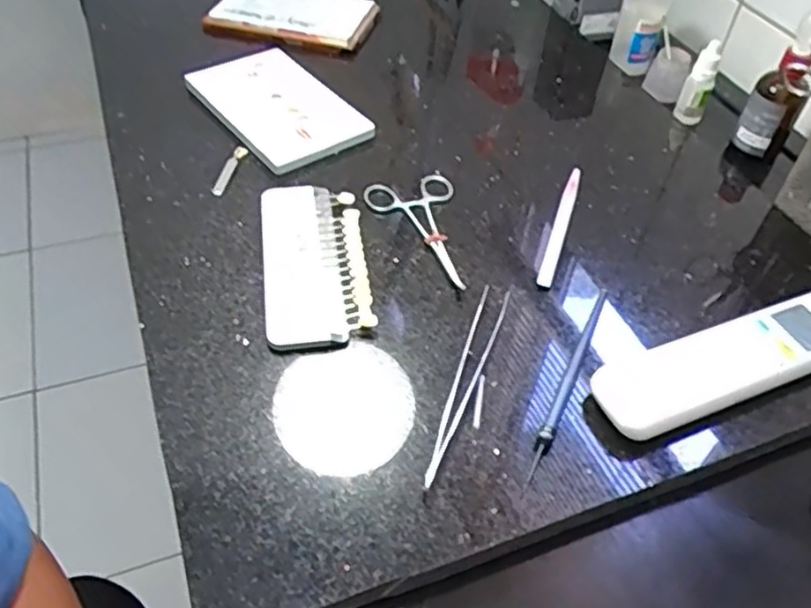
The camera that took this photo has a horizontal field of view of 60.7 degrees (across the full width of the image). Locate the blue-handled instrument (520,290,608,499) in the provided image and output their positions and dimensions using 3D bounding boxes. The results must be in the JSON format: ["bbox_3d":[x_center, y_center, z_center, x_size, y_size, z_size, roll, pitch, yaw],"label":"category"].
[{"bbox_3d":[0.097,0.045,0.410,0.009,0.006,0.159,22,50,14],"label":"blue-handled instrument"}]

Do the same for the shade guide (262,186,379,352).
[{"bbox_3d":[-0.062,-0.032,0.468,0.067,0.012,0.149,-5,49,-9],"label":"shade guide"}]

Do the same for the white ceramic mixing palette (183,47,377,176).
[{"bbox_3d":[-0.112,-0.171,0.583,0.105,0.013,0.162,-28,56,-26],"label":"white ceramic mixing palette"}]

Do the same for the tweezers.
[{"bbox_3d":[0.036,0.044,0.406,0.018,0.007,0.148,18,50,11],"label":"tweezers"}]

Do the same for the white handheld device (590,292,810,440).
[{"bbox_3d":[0.192,0.036,0.414,0.178,0.024,0.047,-16,52,-18],"label":"white handheld device"}]

